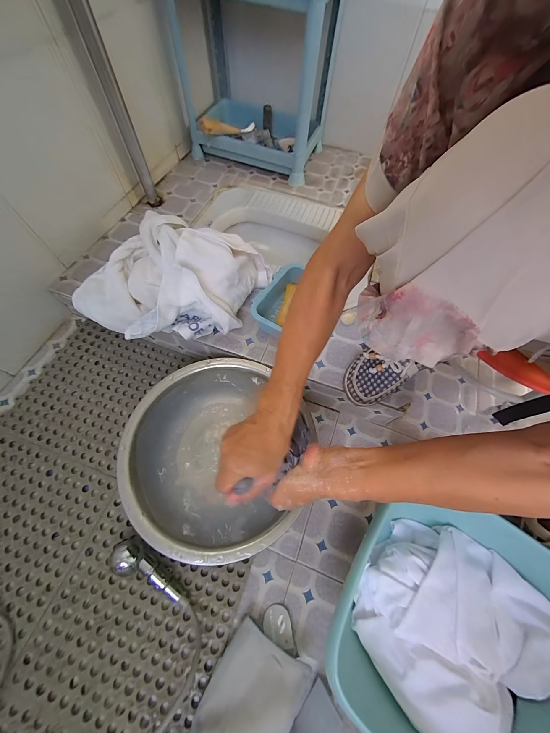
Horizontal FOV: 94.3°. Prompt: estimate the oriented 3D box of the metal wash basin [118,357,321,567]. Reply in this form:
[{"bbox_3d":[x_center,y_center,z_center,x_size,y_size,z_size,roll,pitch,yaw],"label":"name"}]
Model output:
[{"bbox_3d":[-0.100,0.149,0.475,0.306,0.099,0.316,1,65,-2],"label":"metal wash basin"}]

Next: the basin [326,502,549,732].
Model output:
[{"bbox_3d":[0.268,0.373,0.379,0.331,0.108,0.340,33,68,12],"label":"basin"}]

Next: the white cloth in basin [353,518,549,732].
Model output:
[{"bbox_3d":[0.269,0.384,0.397,0.260,0.078,0.239,-32,71,-16],"label":"white cloth in basin"}]

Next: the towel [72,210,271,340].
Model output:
[{"bbox_3d":[-0.217,-0.182,0.517,0.364,0.134,0.270,14,66,4],"label":"towel"}]

